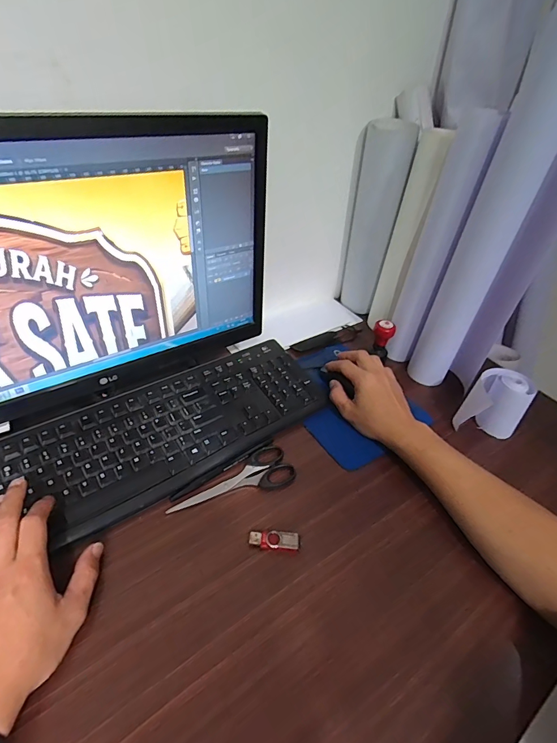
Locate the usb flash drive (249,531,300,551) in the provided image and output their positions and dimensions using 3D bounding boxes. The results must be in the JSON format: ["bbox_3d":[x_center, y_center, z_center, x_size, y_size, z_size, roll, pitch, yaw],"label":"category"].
[{"bbox_3d":[-0.004,0.179,0.410,0.052,0.011,0.018,5,41,-3],"label":"usb flash drive"}]

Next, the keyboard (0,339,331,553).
[{"bbox_3d":[-0.139,0.072,0.494,0.430,0.027,0.158,-20,48,-29],"label":"keyboard"}]

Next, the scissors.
[{"bbox_3d":[-0.050,0.135,0.454,0.150,0.004,0.054,-22,49,-30],"label":"scissors"}]

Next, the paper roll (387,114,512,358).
[{"bbox_3d":[0.223,-0.168,0.566,0.048,0.351,0.064,15,41,8],"label":"paper roll"}]

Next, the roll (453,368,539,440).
[{"bbox_3d":[0.310,0.045,0.552,0.075,0.090,0.056,33,47,26],"label":"roll"}]

